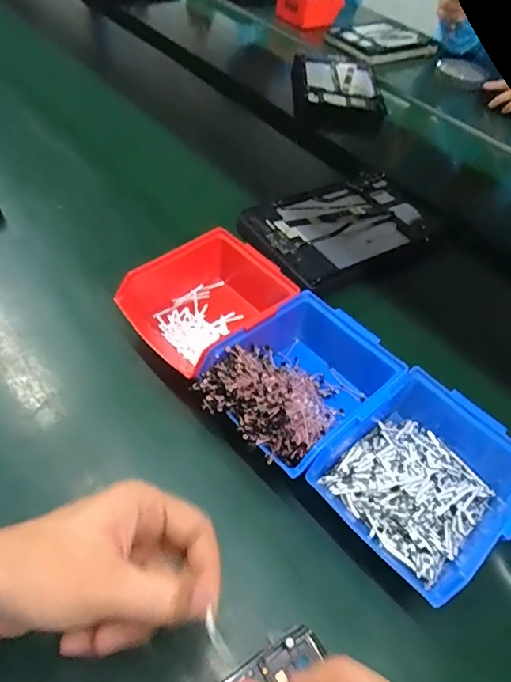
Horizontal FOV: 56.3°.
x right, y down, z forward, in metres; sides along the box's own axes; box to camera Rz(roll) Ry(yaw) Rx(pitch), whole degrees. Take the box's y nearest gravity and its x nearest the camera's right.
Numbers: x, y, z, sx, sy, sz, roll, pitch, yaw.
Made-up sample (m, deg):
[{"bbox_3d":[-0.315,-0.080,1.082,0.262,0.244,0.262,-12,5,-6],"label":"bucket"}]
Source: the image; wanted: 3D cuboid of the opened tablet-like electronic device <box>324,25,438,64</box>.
[{"bbox_3d":[0.297,-0.703,1.118,0.227,0.035,0.159,-28,60,-29],"label":"opened tablet-like electronic device"}]

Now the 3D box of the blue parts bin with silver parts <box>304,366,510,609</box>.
[{"bbox_3d":[0.132,0.105,0.376,0.145,0.068,0.126,-33,63,-32],"label":"blue parts bin with silver parts"}]

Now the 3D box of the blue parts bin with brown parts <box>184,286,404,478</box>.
[{"bbox_3d":[0.046,0.033,0.420,0.180,0.068,0.121,-30,61,-30],"label":"blue parts bin with brown parts"}]

